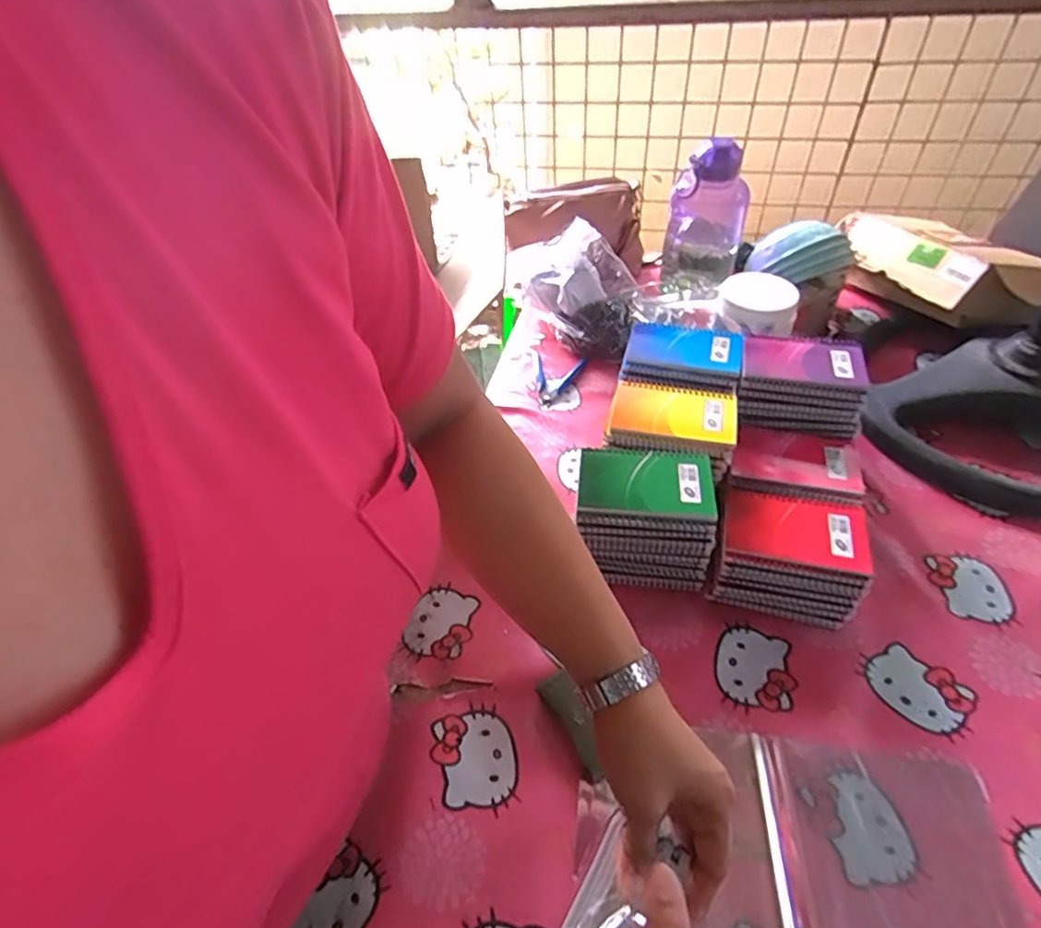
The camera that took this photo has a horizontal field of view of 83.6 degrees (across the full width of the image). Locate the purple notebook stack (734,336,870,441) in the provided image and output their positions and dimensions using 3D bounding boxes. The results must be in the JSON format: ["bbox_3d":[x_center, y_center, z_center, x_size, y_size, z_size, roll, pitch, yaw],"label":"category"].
[{"bbox_3d":[0.331,-0.094,0.694,0.137,0.071,0.101,9,47,13],"label":"purple notebook stack"}]

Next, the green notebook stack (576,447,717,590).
[{"bbox_3d":[0.128,0.064,0.621,0.129,0.129,0.101,-2,46,3],"label":"green notebook stack"}]

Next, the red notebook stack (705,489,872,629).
[{"bbox_3d":[0.274,0.094,0.604,0.134,0.084,0.100,12,48,16],"label":"red notebook stack"}]

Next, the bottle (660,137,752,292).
[{"bbox_3d":[0.307,-0.399,0.965,0.117,0.218,0.104,13,48,16],"label":"bottle"}]

